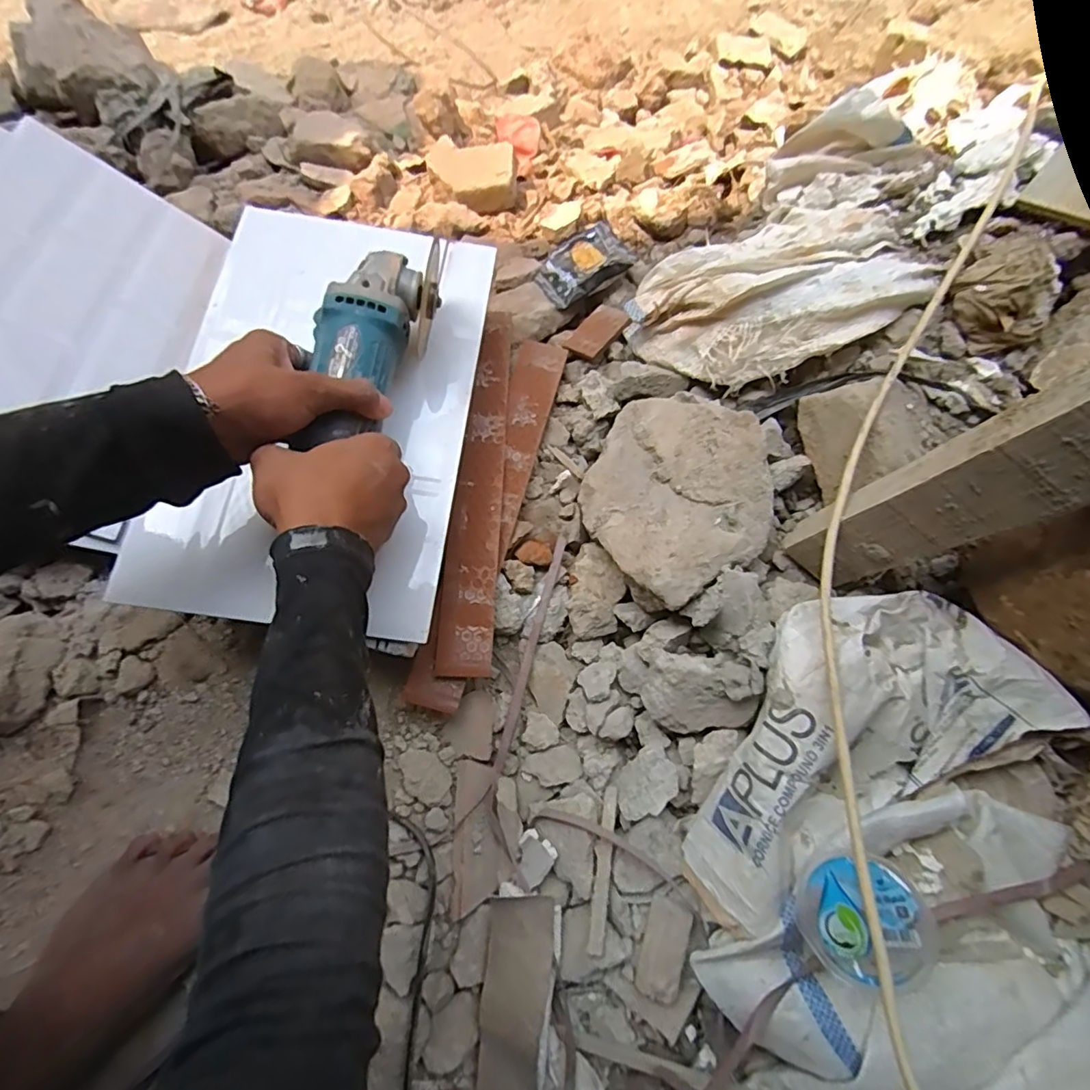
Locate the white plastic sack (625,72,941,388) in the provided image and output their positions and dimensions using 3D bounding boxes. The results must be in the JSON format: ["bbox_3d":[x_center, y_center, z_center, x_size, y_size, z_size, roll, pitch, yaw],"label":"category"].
[{"bbox_3d":[0.245,-0.283,0.539,0.329,0.080,0.220,-39,64,7],"label":"white plastic sack"}]

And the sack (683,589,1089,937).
[{"bbox_3d":[0.215,0.151,0.417,0.297,0.073,0.170,-40,76,-2],"label":"sack"}]

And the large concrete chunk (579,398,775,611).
[{"bbox_3d":[0.119,-0.053,0.523,0.163,0.090,0.204,-23,72,-10],"label":"large concrete chunk"}]

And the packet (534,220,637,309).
[{"bbox_3d":[0.047,-0.343,0.676,0.116,0.023,0.092,-34,61,-1],"label":"packet"}]

